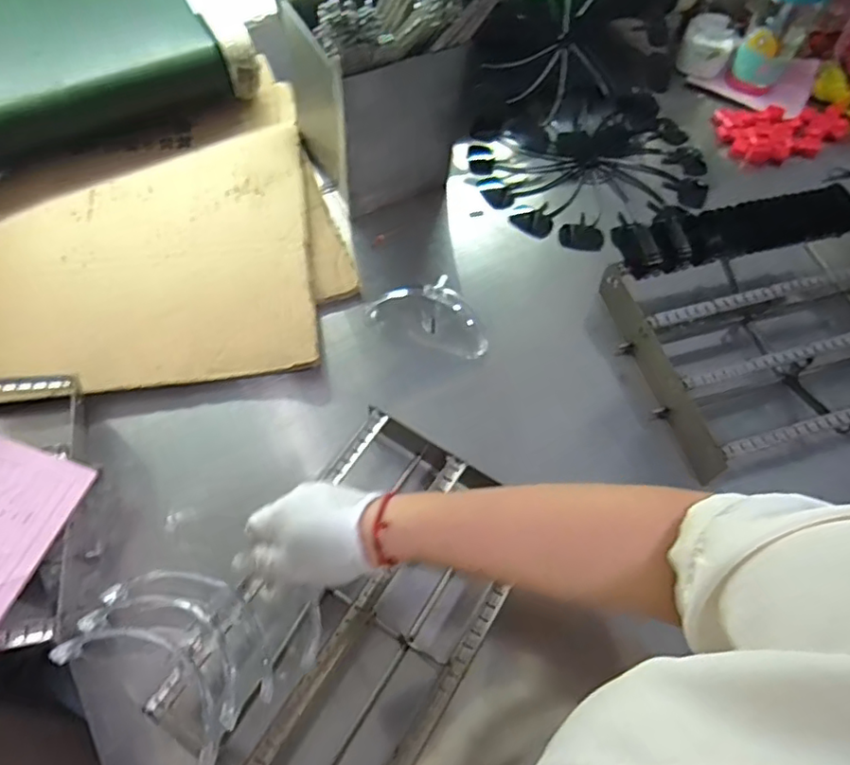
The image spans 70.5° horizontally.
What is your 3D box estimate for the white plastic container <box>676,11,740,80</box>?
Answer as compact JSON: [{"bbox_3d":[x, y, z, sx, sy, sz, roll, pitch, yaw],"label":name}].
[{"bbox_3d":[0.434,-0.516,0.923,0.077,0.054,0.078,20,62,7],"label":"white plastic container"}]

